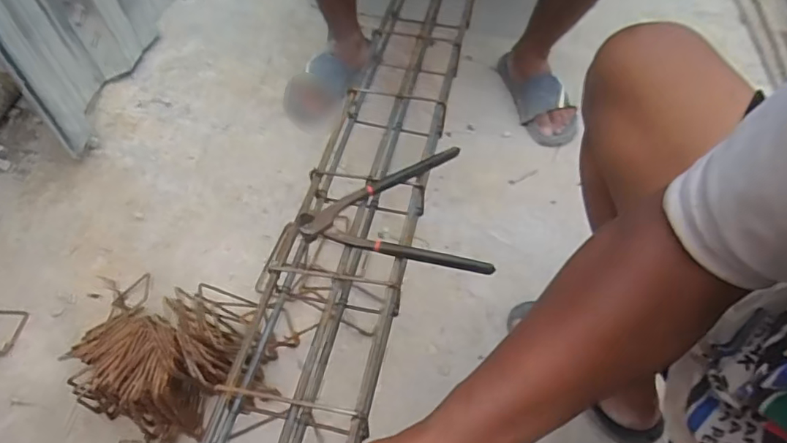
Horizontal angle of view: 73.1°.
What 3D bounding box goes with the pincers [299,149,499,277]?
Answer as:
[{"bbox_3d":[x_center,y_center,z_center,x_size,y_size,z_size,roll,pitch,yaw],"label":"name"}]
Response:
[{"bbox_3d":[-0.006,-0.005,0.616,0.203,0.028,0.180,-7,53,-7],"label":"pincers"}]

